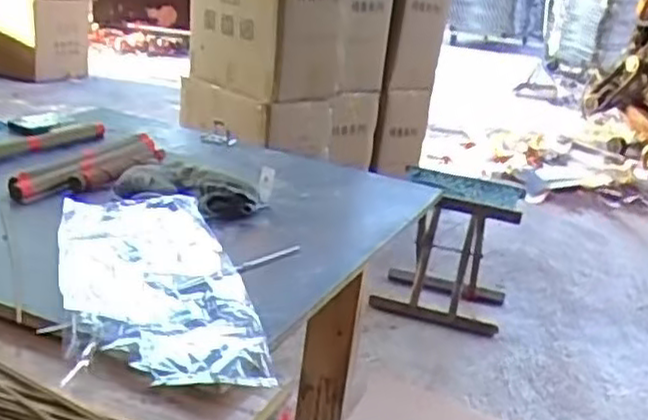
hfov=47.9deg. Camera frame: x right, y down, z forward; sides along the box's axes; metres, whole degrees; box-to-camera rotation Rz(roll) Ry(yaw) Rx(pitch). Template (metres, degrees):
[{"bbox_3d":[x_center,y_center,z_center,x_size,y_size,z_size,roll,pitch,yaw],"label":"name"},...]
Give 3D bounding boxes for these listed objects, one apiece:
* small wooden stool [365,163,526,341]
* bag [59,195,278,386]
[{"bbox_3d":[0.312,0.083,1.787,0.286,0.325,0.246,11,19,12],"label":"small wooden stool"},{"bbox_3d":[-0.180,0.067,0.756,0.170,0.045,0.393,0,20,-20],"label":"bag"}]

